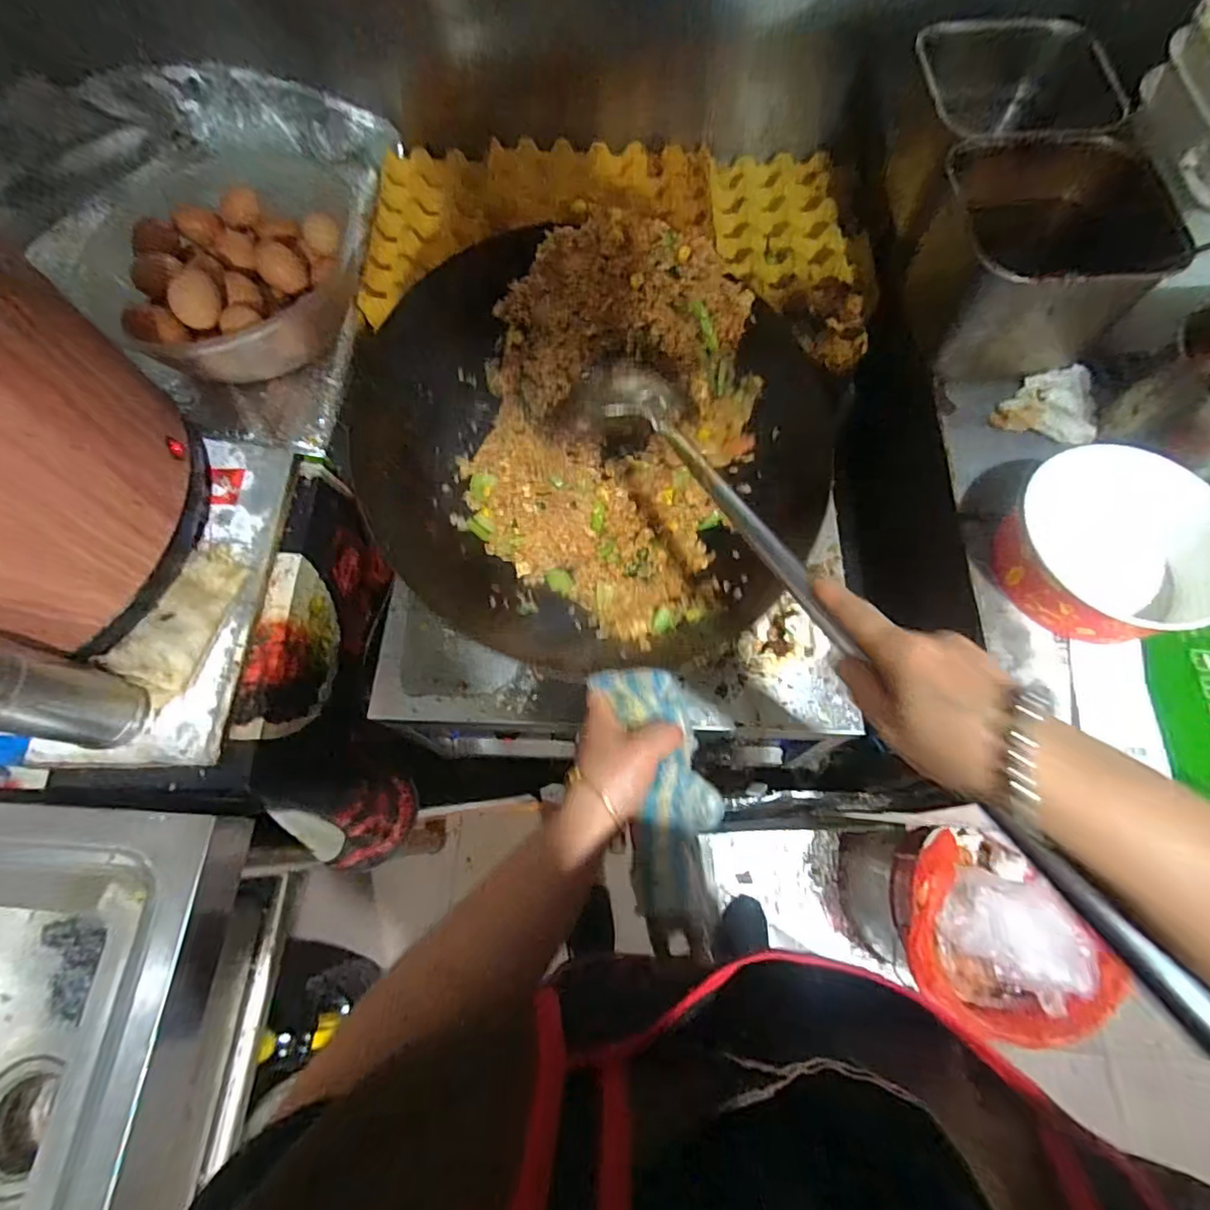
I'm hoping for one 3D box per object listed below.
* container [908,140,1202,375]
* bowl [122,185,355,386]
[{"bbox_3d":[0.396,-0.318,0.553,0.143,0.134,0.156,-5,69,0],"label":"container"},{"bbox_3d":[-0.418,-0.366,0.653,0.219,0.099,0.235,0,69,1],"label":"bowl"}]

